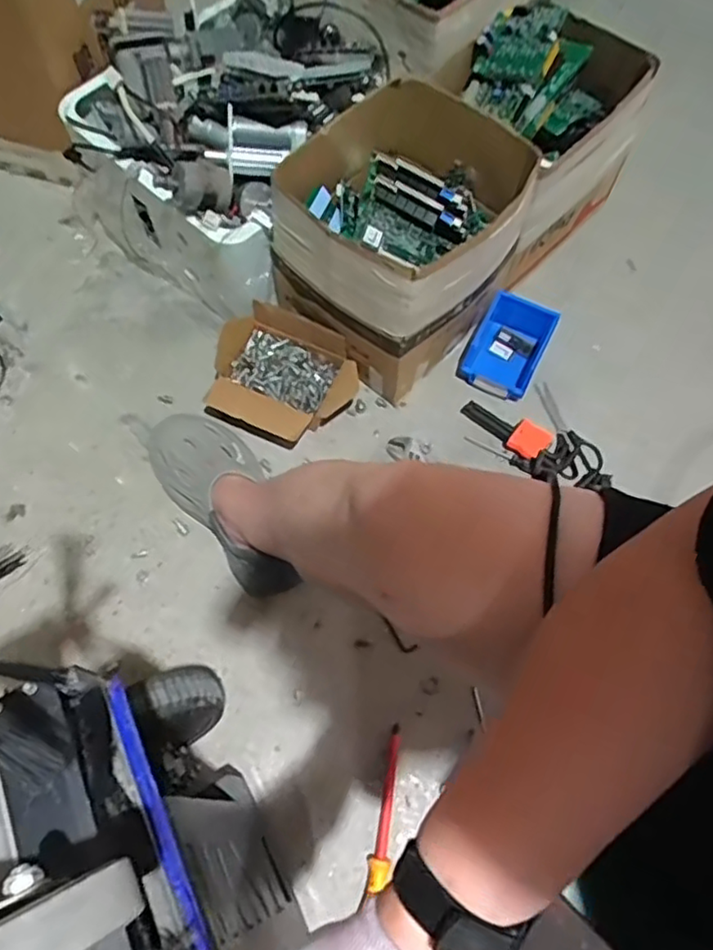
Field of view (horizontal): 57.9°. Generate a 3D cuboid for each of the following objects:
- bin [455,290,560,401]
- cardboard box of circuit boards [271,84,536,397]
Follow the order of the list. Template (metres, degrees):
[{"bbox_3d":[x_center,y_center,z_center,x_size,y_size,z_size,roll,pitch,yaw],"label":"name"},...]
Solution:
[{"bbox_3d":[0.231,-0.203,0.996,0.115,0.079,0.143,25,68,10],"label":"bin"},{"bbox_3d":[0.062,-0.331,0.898,0.283,0.252,0.296,38,71,15],"label":"cardboard box of circuit boards"}]

